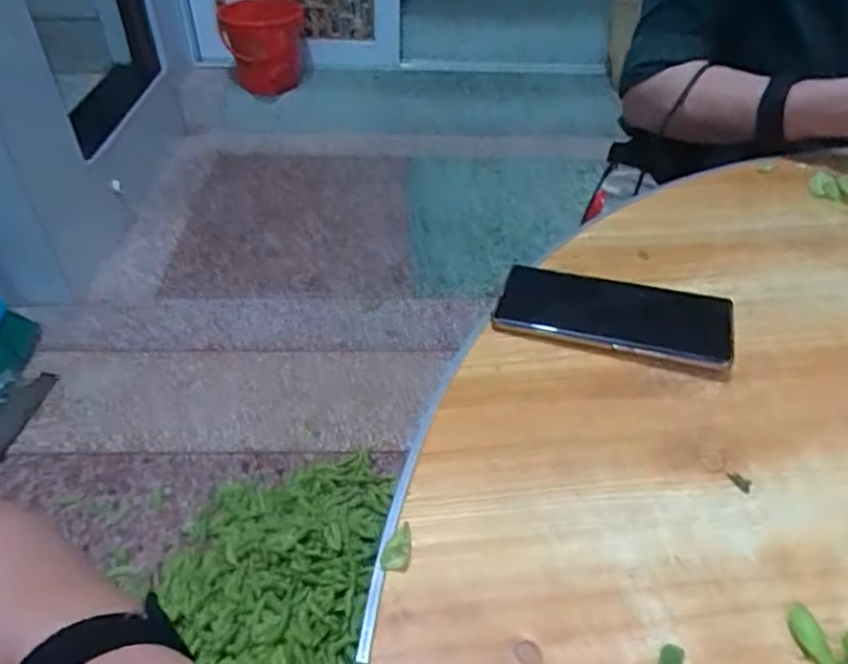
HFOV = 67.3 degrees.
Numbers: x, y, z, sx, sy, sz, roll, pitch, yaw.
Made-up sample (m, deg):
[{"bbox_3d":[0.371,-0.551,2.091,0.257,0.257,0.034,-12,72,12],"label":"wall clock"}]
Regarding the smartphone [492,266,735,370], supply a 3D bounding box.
[{"bbox_3d":[0.138,-0.014,0.465,0.163,0.015,0.073,14,43,12],"label":"smartphone"}]

